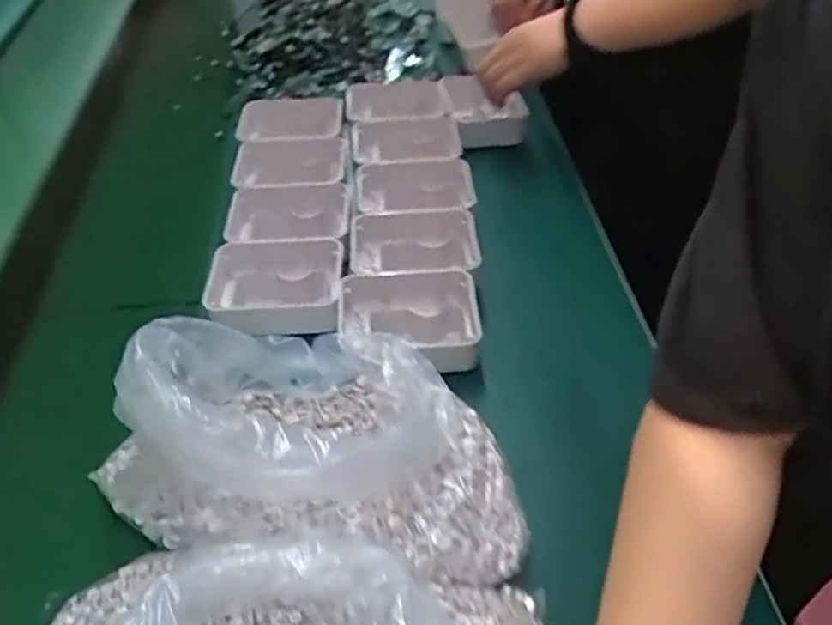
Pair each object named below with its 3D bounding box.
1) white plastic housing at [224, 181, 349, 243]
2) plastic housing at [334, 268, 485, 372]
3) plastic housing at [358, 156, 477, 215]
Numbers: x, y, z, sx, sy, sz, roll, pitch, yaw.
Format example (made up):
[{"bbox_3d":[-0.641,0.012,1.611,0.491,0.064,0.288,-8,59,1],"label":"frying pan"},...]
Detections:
[{"bbox_3d":[-0.138,-0.105,0.743,0.132,0.021,0.095,-9,46,-7],"label":"white plastic housing"},{"bbox_3d":[-0.006,0.013,0.640,0.130,0.043,0.101,-4,45,-3],"label":"plastic housing"},{"bbox_3d":[0.000,-0.143,0.768,0.129,0.018,0.090,-7,46,-5],"label":"plastic housing"}]

